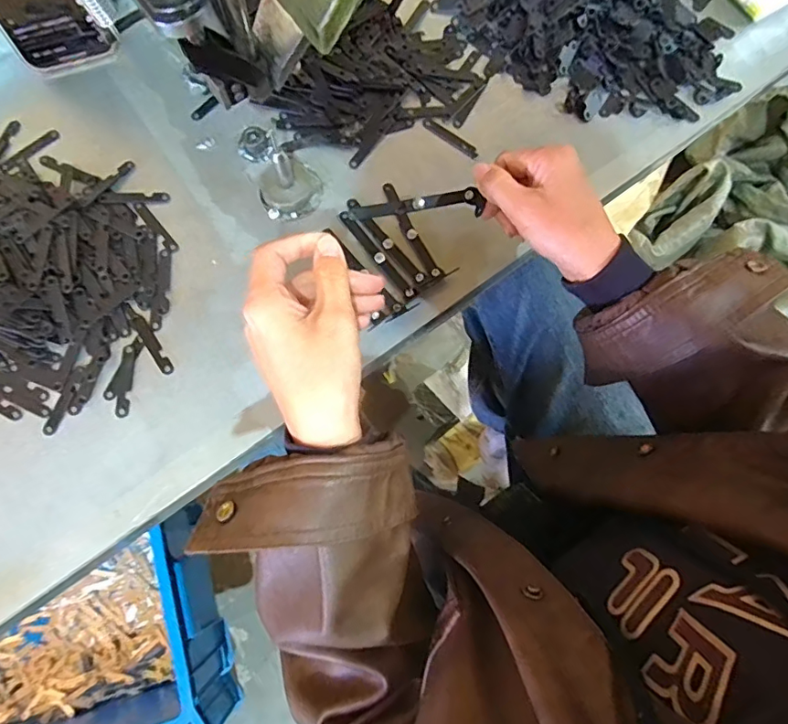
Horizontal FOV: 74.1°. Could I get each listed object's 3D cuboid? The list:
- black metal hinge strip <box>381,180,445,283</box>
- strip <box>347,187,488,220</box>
[{"bbox_3d":[0.013,-0.102,0.410,0.011,0.004,0.090,-28,79,-6],"label":"black metal hinge strip"},{"bbox_3d":[0.015,-0.106,0.362,0.090,0.010,0.021,-7,78,0],"label":"strip"}]

